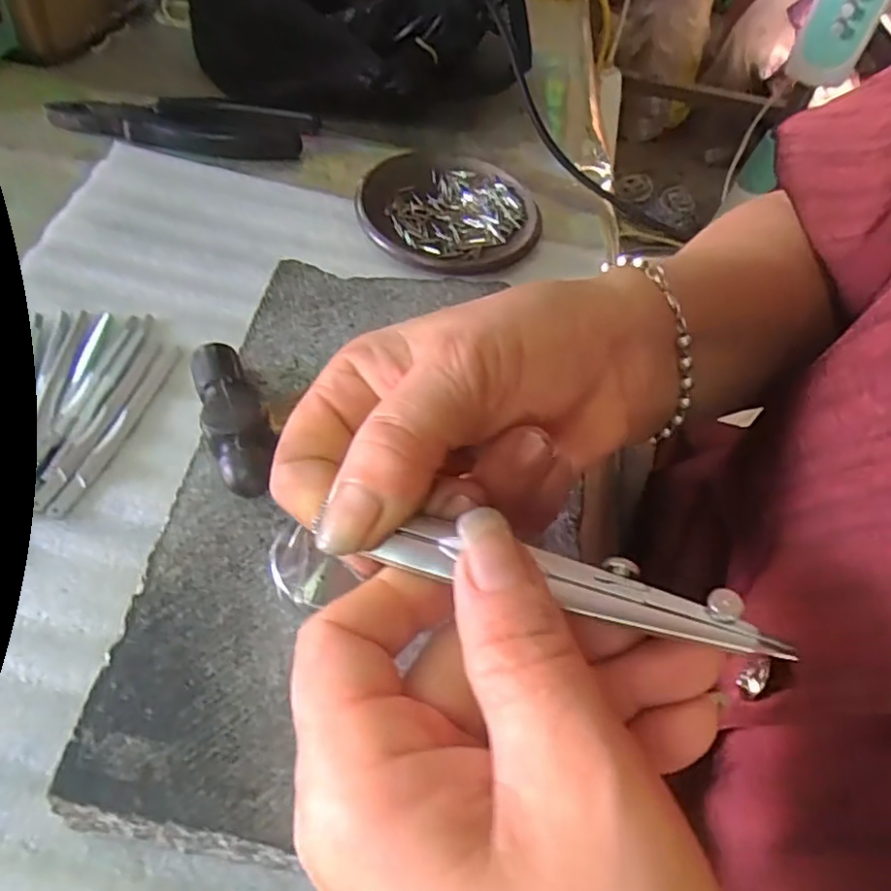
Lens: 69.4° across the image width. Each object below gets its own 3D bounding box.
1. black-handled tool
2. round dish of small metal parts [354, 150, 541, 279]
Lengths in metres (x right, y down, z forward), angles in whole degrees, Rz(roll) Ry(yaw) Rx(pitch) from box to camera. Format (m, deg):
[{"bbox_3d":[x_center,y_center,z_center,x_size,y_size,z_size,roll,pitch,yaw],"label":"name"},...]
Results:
[{"bbox_3d":[-0.175,-0.216,0.430,0.159,0.018,0.061,6,56,-1],"label":"black-handled tool"},{"bbox_3d":[0.002,-0.146,0.412,0.110,0.021,0.115,4,57,-6],"label":"round dish of small metal parts"}]

